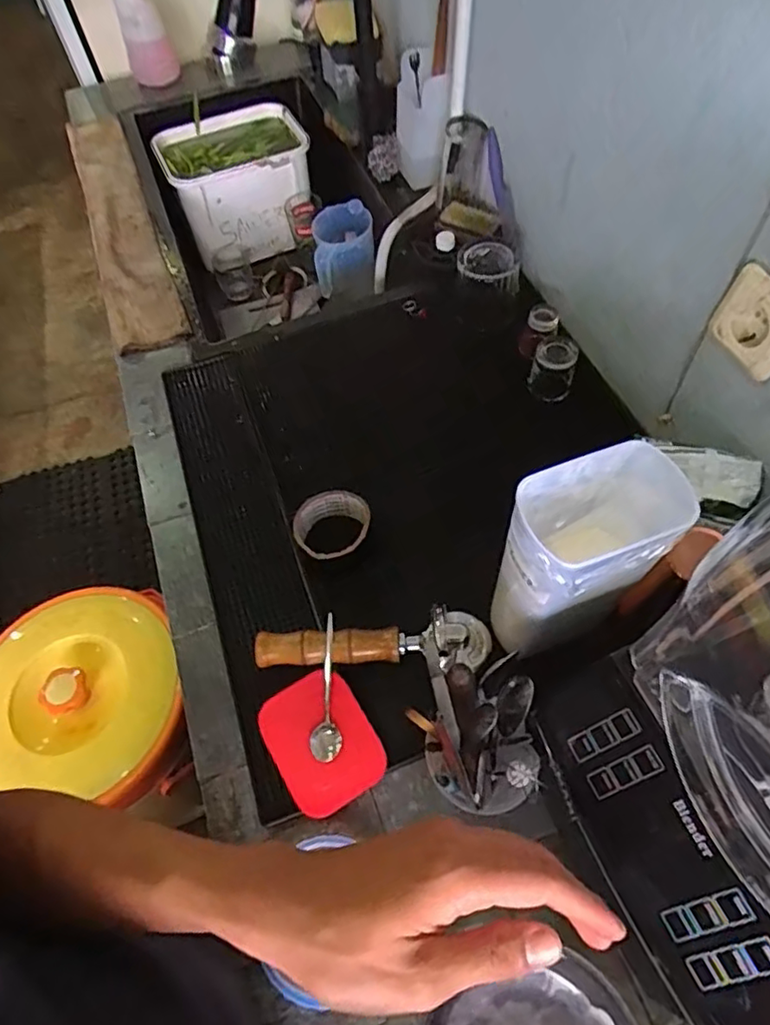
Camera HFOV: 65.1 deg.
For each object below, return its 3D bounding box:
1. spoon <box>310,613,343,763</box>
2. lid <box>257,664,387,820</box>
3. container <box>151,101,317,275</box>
[{"bbox_3d":[-0.058,0.166,0.567,0.027,0.036,0.127,-6,59,-1],"label":"spoon"},{"bbox_3d":[-0.058,0.210,0.552,0.089,0.007,0.112,-30,76,-12],"label":"lid"},{"bbox_3d":[-0.298,-0.681,1.265,0.294,0.187,0.224,-15,60,-6],"label":"container"}]

